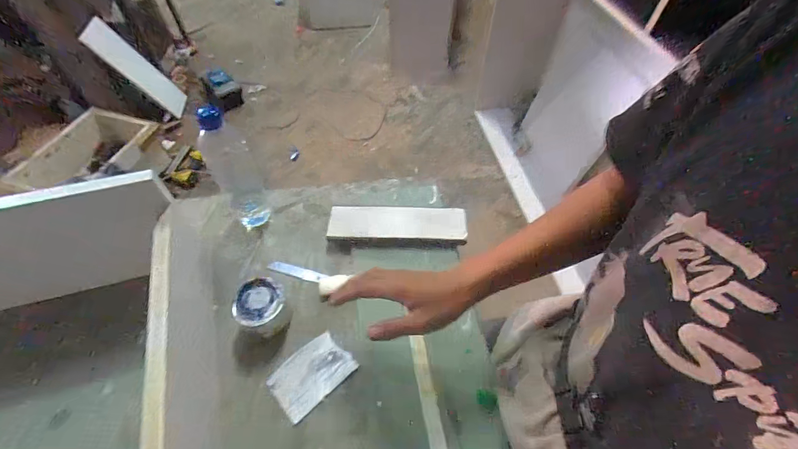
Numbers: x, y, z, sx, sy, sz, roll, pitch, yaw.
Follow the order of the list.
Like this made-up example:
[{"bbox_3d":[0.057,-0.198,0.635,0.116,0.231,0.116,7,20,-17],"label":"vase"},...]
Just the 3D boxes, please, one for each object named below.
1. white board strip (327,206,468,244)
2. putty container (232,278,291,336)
[{"bbox_3d":[-0.002,-0.002,0.636,0.237,0.014,0.068,2,54,0],"label":"white board strip"},{"bbox_3d":[-0.197,0.123,0.530,0.067,0.056,0.069,1,54,-1],"label":"putty container"}]

